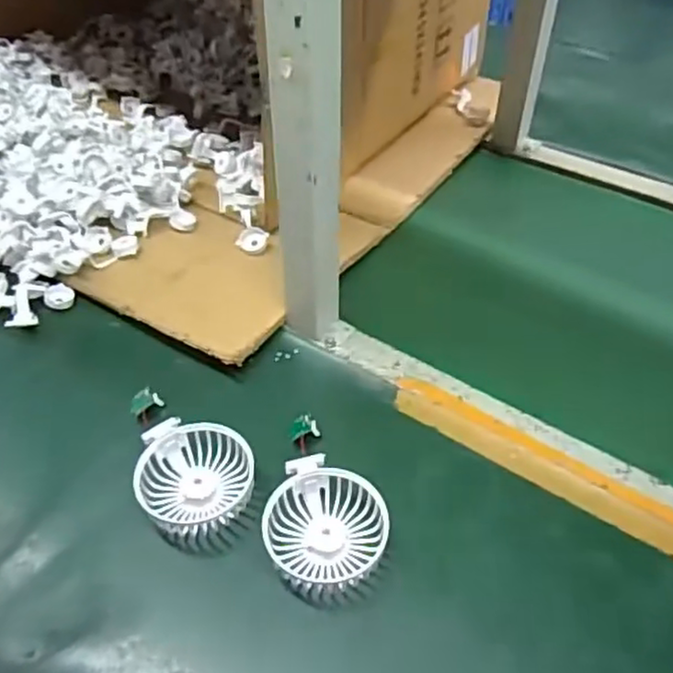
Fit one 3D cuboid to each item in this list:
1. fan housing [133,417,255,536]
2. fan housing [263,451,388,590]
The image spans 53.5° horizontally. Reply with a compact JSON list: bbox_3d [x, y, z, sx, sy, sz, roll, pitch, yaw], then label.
[{"bbox_3d":[-0.111,0.110,0.530,0.087,0.028,0.088,-1,46,1],"label":"fan housing"},{"bbox_3d":[-0.007,0.138,0.500,0.087,0.025,0.093,-1,46,1],"label":"fan housing"}]

